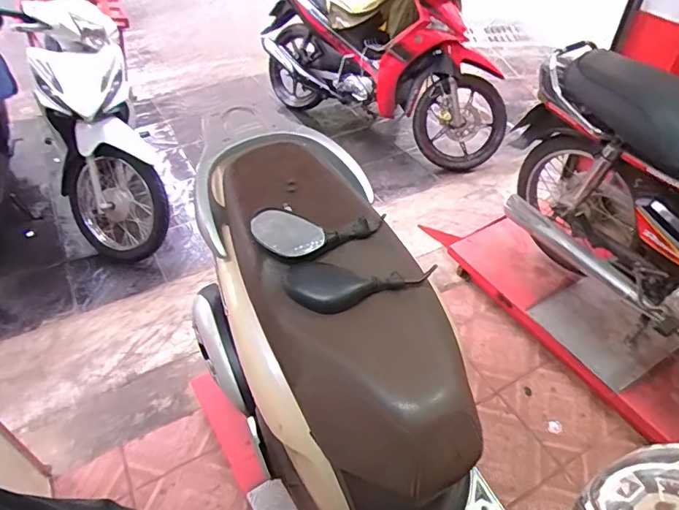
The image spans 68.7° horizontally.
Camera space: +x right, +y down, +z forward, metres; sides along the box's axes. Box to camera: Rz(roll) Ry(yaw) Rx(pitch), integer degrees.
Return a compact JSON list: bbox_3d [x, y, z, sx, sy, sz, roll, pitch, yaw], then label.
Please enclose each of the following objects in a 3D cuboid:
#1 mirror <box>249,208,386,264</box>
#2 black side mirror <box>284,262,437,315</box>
[{"bbox_3d":[-0.032,-0.037,0.929,0.265,0.051,0.092,-1,43,-21],"label":"mirror"},{"bbox_3d":[0.028,0.064,0.896,0.249,0.046,0.091,5,72,-2],"label":"black side mirror"}]

